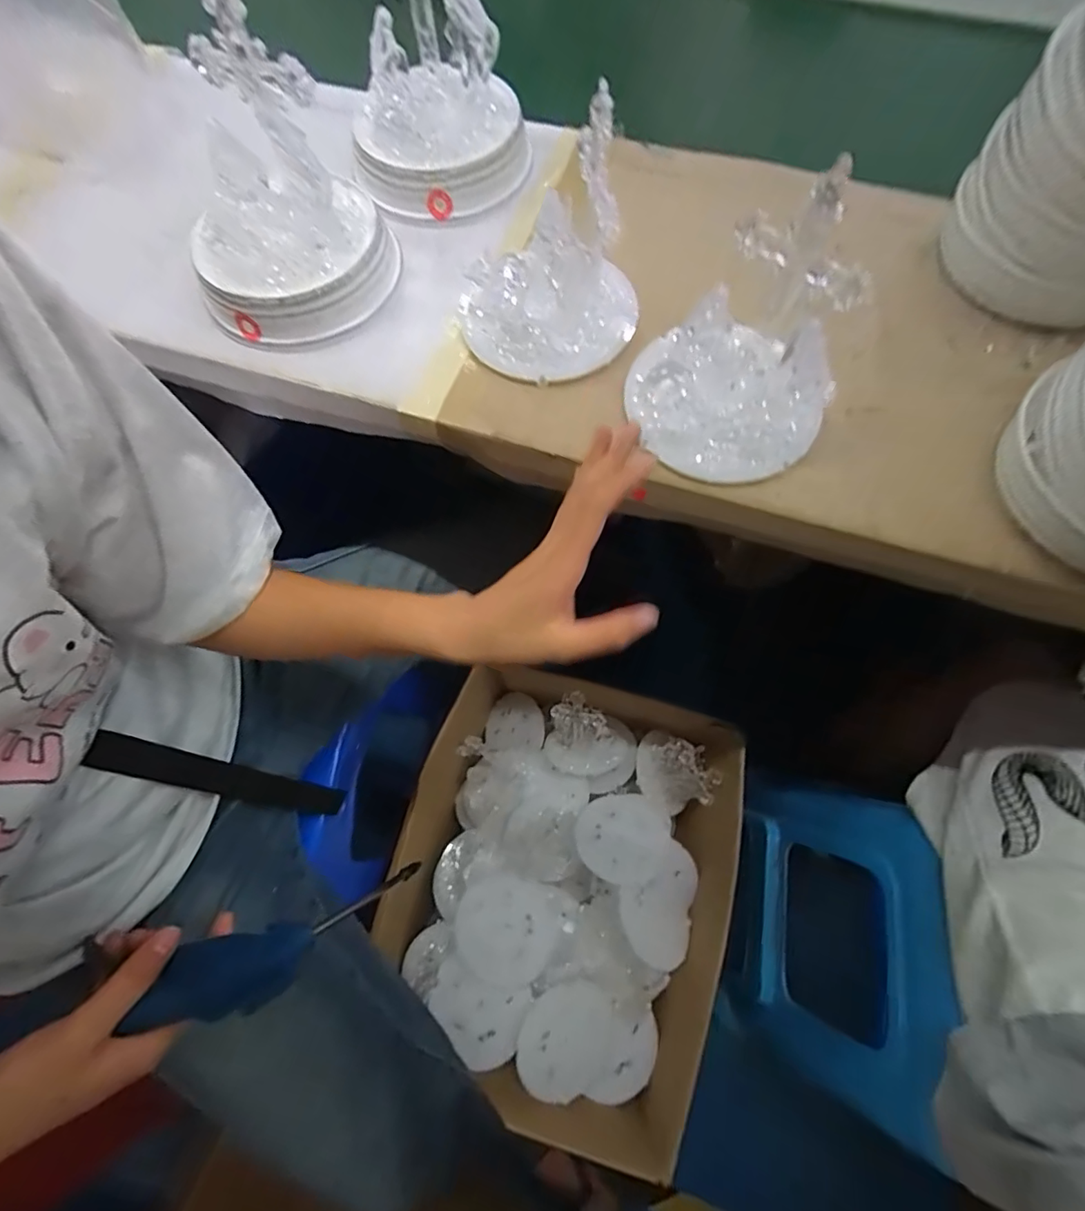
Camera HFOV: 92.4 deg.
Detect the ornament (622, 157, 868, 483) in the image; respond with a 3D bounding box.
[{"bbox_3d":[0.121,-0.166,0.310,0.118,0.116,0.132,12,71,6],"label":"ornament"}]

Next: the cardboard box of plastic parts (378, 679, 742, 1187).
[{"bbox_3d":[0.040,0.377,0.745,0.420,0.176,0.496,18,71,8],"label":"cardboard box of plastic parts"}]

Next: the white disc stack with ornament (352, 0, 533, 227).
[{"bbox_3d":[-0.086,-0.404,0.396,0.143,0.126,0.132,-4,70,0],"label":"white disc stack with ornament"}]

